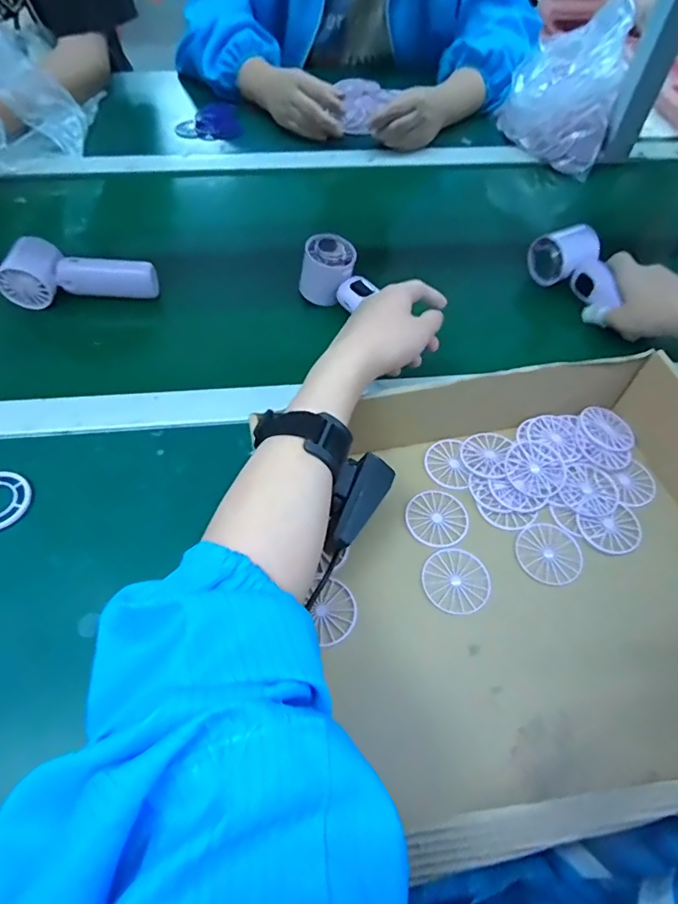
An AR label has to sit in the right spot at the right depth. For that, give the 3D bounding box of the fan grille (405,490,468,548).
[{"bbox_3d":[0.081,0.053,0.420,0.050,0.004,0.049,1,57,-1],"label":"fan grille"}]

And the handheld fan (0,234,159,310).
[{"bbox_3d":[-0.280,-0.194,0.555,0.157,0.048,0.048,-3,57,-4],"label":"handheld fan"}]

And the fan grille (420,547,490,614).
[{"bbox_3d":[0.090,0.097,0.392,0.050,0.004,0.049,1,57,-1],"label":"fan grille"}]

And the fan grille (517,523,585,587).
[{"bbox_3d":[0.167,0.079,0.405,0.050,0.004,0.049,1,57,-1],"label":"fan grille"}]

